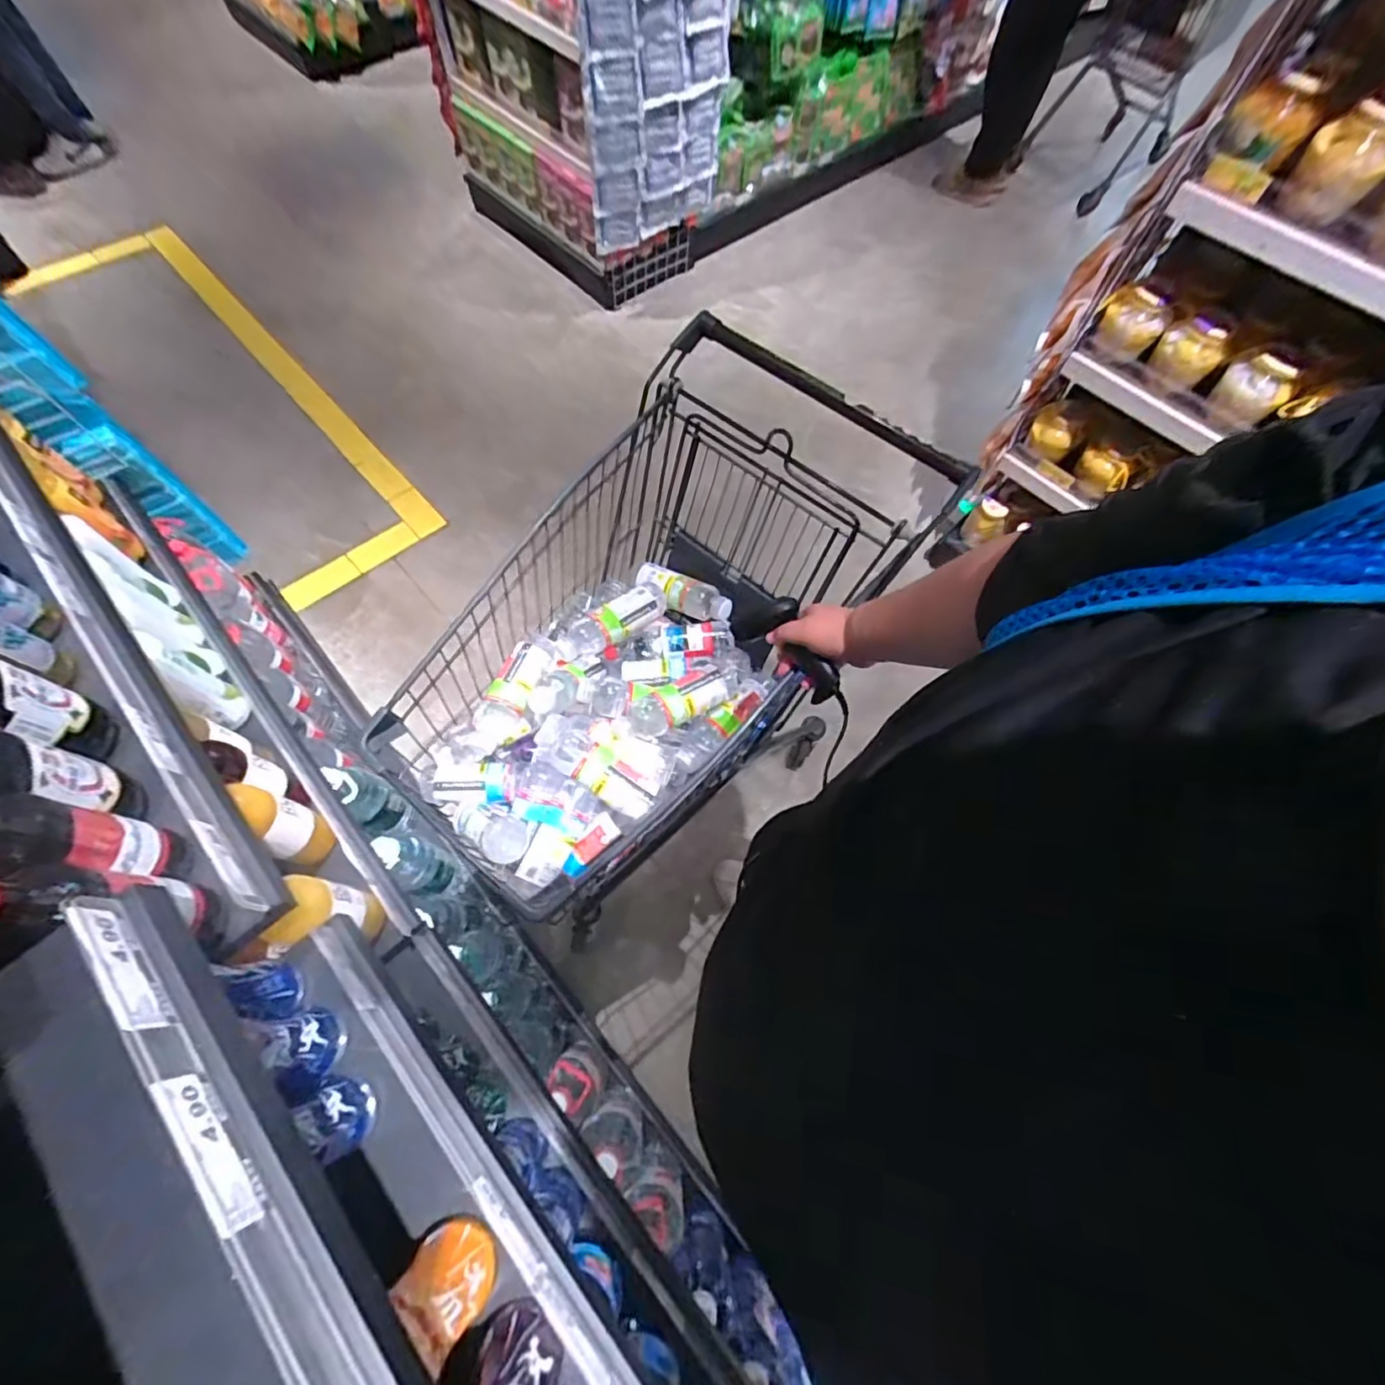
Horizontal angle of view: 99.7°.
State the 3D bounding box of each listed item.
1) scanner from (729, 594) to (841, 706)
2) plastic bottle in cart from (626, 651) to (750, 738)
[{"bbox_3d":[0.127,-0.059,0.755,0.073,0.055,0.158,-39,76,-18],"label":"scanner"},{"bbox_3d":[0.013,-0.004,0.936,0.241,0.066,0.074,-30,69,-35],"label":"plastic bottle in cart"}]

